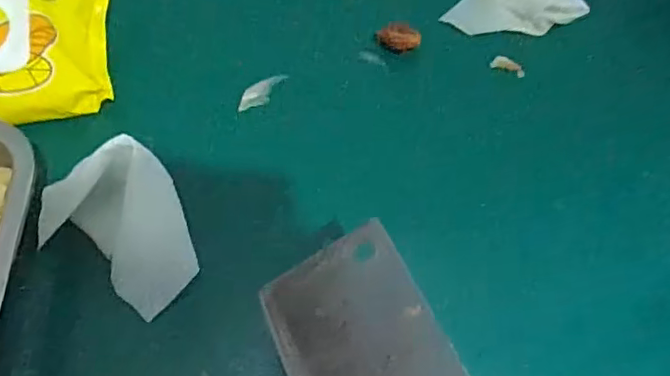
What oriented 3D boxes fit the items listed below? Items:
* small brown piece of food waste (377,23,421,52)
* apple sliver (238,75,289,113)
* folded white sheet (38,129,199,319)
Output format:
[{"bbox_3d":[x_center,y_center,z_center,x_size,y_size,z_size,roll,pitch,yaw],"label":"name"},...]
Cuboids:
[{"bbox_3d":[0.048,-0.112,0.427,0.031,0.013,0.015,9,62,4],"label":"small brown piece of food waste"},{"bbox_3d":[-0.053,-0.070,0.418,0.016,0.007,0.042,34,66,16],"label":"apple sliver"},{"bbox_3d":[-0.128,0.021,0.347,0.076,0.045,0.101,-38,68,-19],"label":"folded white sheet"}]

